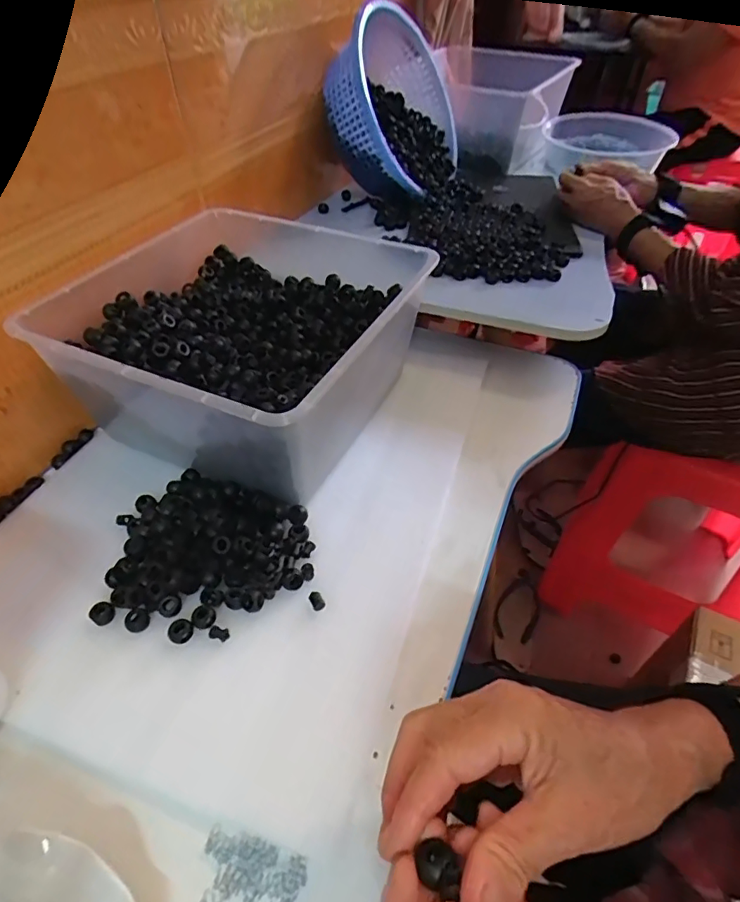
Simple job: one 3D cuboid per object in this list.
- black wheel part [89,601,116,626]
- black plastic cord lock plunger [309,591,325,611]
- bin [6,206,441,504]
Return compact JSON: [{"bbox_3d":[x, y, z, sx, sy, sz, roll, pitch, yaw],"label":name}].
[{"bbox_3d":[-0.206,0.125,0.391,0.016,0.007,0.017,0,46,0],"label":"black wheel part"},{"bbox_3d":[-0.042,0.118,0.402,0.010,0.009,0.016,-23,50,-21],"label":"black plastic cord lock plunger"},{"bbox_3d":[-0.124,-0.111,0.530,0.296,0.150,0.309,19,49,15],"label":"bin"}]

